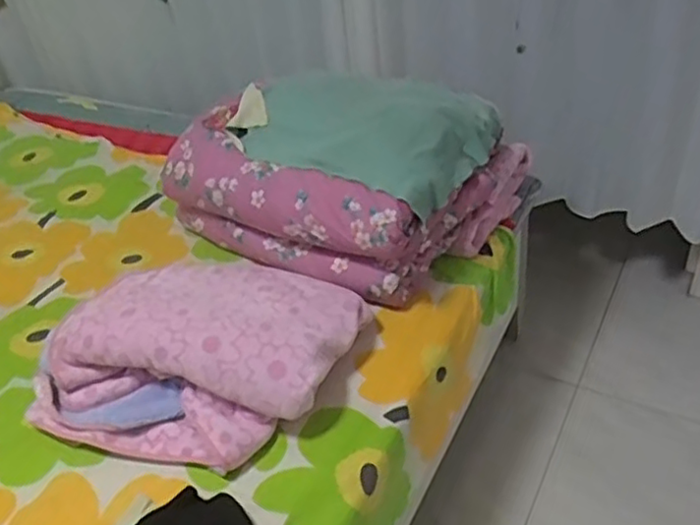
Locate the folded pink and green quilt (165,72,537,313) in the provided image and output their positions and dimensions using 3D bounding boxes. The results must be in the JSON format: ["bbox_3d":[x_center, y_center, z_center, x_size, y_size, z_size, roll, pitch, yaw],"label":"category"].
[{"bbox_3d":[-0.010,-0.247,1.542,0.656,0.333,0.545,18,46,31],"label":"folded pink and green quilt"}]

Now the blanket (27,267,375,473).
[{"bbox_3d":[-0.279,0.136,1.244,0.538,0.133,0.445,7,42,19],"label":"blanket"}]

